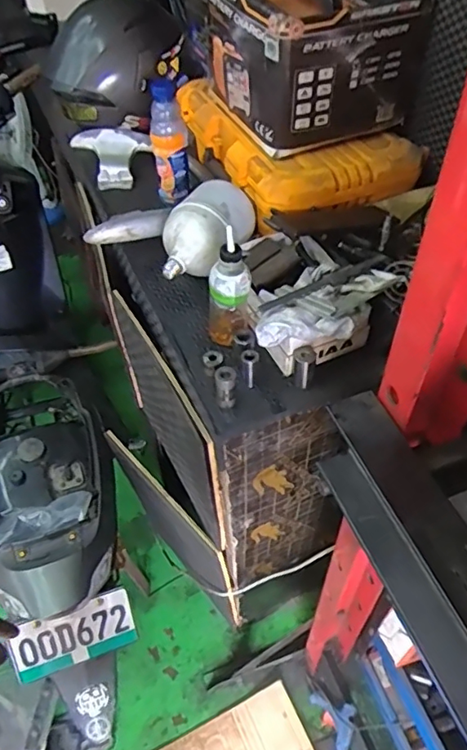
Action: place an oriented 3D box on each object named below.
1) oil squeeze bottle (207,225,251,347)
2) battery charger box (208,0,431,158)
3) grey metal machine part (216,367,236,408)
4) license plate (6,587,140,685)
[{"bbox_3d":[-0.006,-0.114,0.757,0.057,0.168,0.049,35,59,27],"label":"oil squeeze bottle"},{"bbox_3d":[0.140,-0.561,0.954,0.319,0.220,0.309,-15,51,-10],"label":"battery charger box"},{"bbox_3d":[-0.010,0.016,0.726,0.025,0.058,0.030,-5,50,-2],"label":"grey metal machine part"},{"bbox_3d":[-0.311,0.511,1.059,0.228,0.127,0.019,-18,18,-19],"label":"license plate"}]

